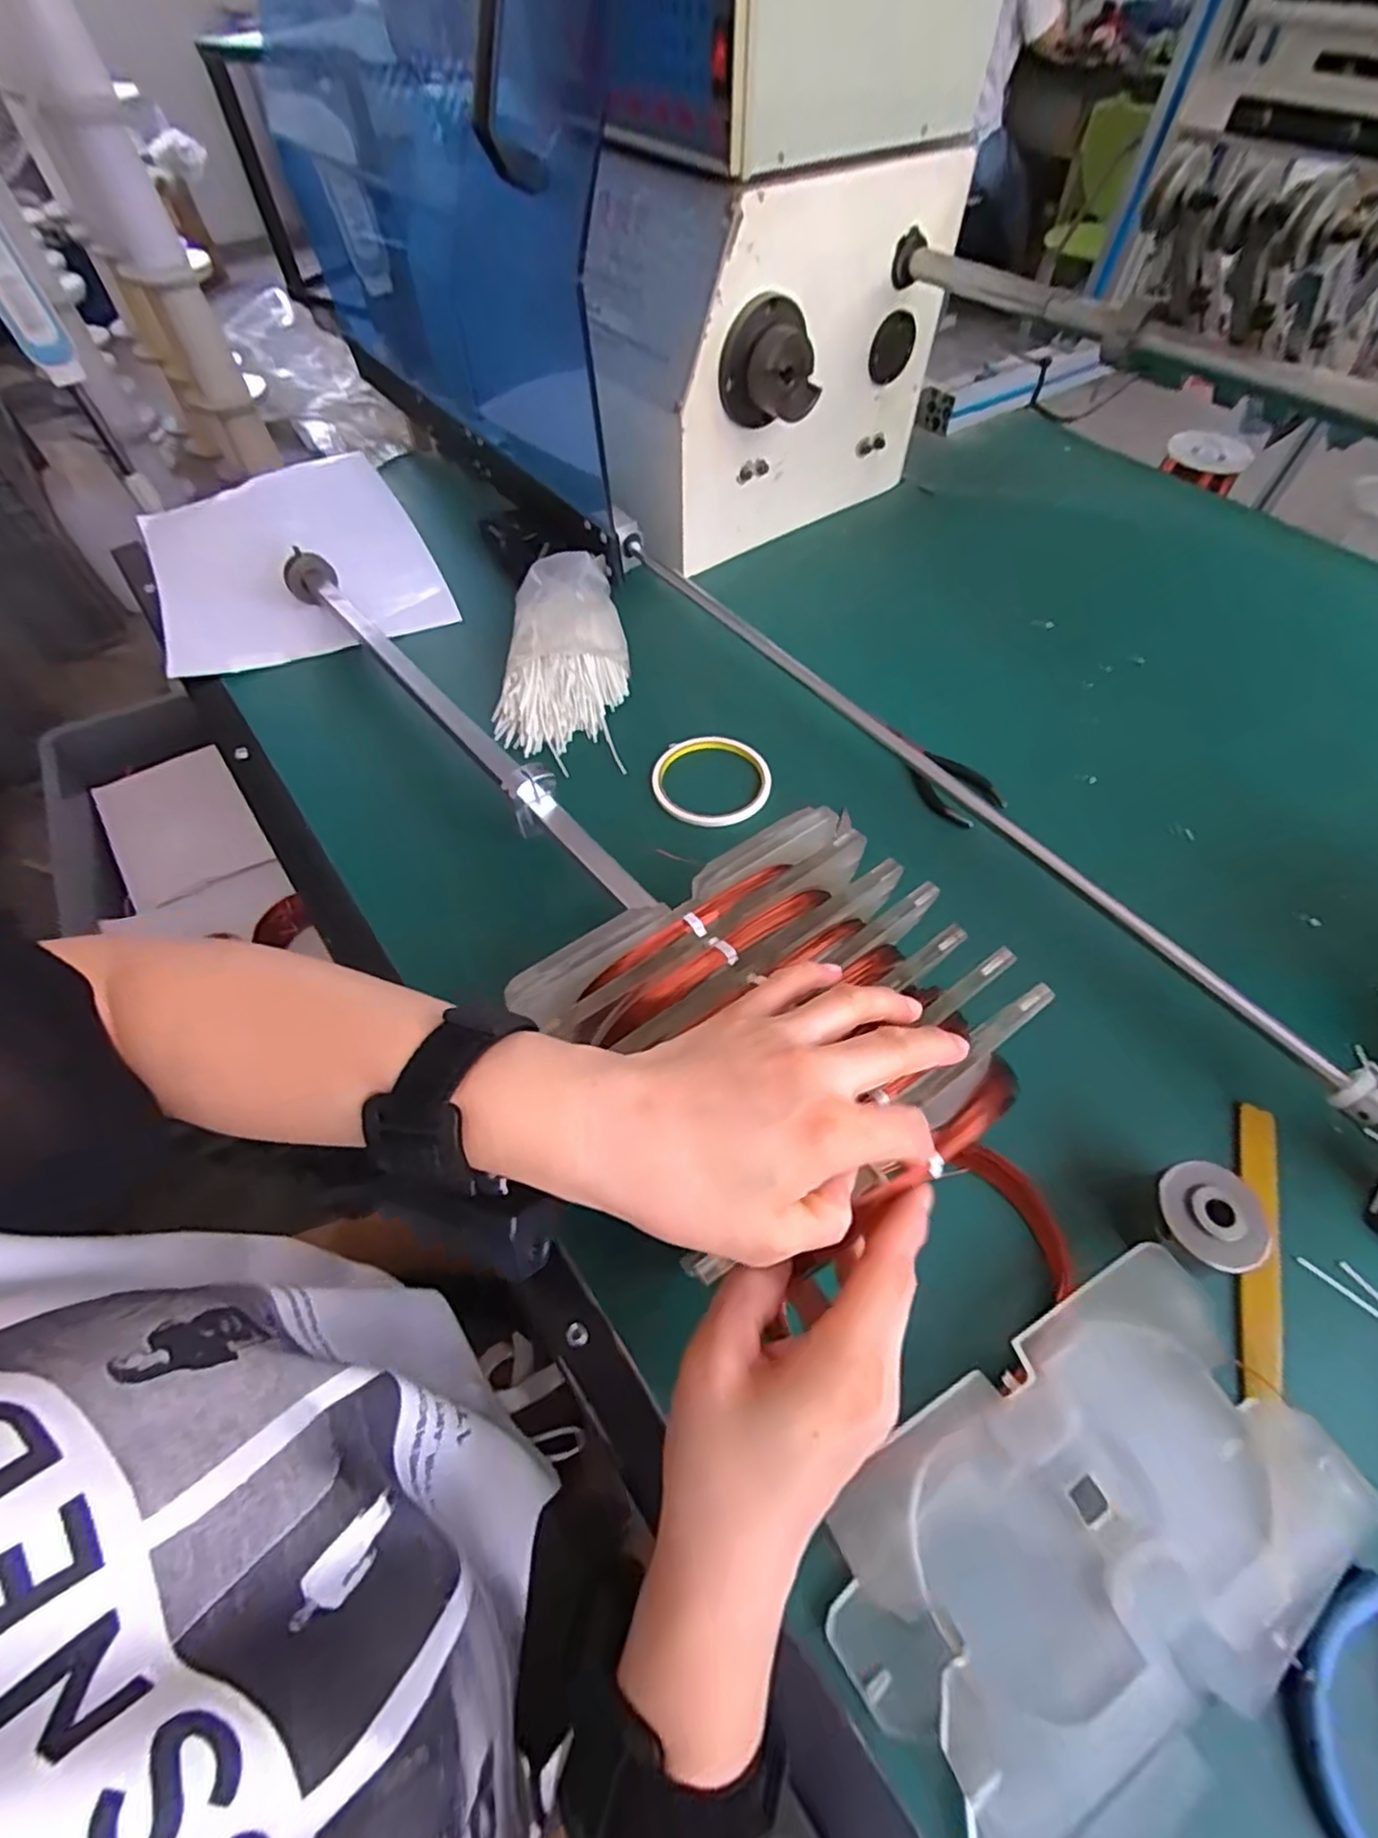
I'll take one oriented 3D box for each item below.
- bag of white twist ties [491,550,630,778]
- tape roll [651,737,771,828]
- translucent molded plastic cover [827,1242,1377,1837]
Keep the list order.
[{"bbox_3d":[-0.104,-0.221,0.570,0.105,0.049,0.216,0,58,0],"label":"bag of white twist ties"},{"bbox_3d":[0.017,-0.103,0.515,0.086,0.014,0.085,0,58,0],"label":"tape roll"},{"bbox_3d":[0.161,0.248,0.272,0.200,0.028,0.130,-31,61,-18],"label":"translucent molded plastic cover"}]

